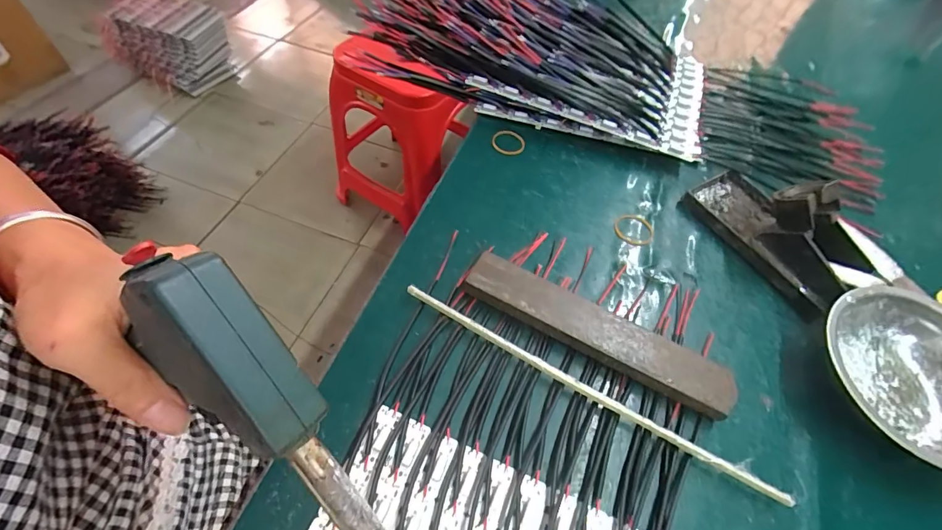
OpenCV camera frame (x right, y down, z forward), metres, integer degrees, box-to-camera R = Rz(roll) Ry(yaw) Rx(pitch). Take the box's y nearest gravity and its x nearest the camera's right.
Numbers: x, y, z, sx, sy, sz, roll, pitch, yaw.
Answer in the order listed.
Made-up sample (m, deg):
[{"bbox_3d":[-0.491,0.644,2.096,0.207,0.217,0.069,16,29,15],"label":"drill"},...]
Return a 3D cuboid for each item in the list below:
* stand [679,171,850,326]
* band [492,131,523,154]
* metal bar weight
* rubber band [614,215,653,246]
[{"bbox_3d":[0.273,-0.041,0.368,0.076,0.067,0.147,-23,61,-19],"label":"stand"},{"bbox_3d":[0.039,-0.128,0.443,0.034,0.004,0.034,11,56,2],"label":"band"},{"bbox_3d":[0.090,0.048,0.316,0.196,0.021,0.036,26,58,12],"label":"metal bar weight"},{"bbox_3d":[0.150,-0.033,0.391,0.035,0.004,0.037,27,58,12],"label":"rubber band"}]

